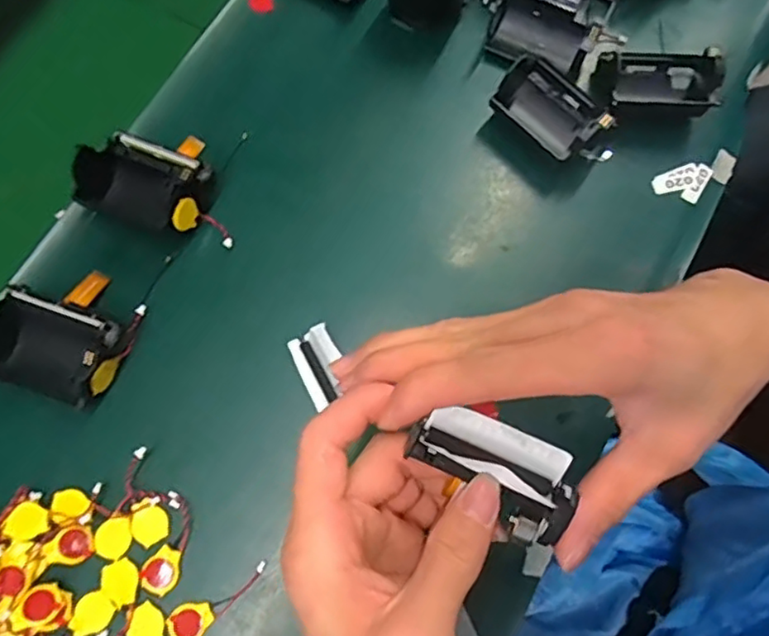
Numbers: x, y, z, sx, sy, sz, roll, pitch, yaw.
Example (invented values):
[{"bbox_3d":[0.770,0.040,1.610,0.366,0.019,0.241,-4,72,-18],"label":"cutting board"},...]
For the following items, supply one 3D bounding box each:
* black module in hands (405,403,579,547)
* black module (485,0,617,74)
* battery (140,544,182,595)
[{"bbox_3d":[0.043,0.057,0.240,0.065,0.016,0.034,33,75,1],"label":"black module in hands"},{"bbox_3d":[0.111,-0.202,0.423,0.072,0.038,0.050,23,76,7],"label":"black module"},{"bbox_3d":[-0.122,0.139,0.338,0.019,0.004,0.025,37,78,10],"label":"battery"}]

